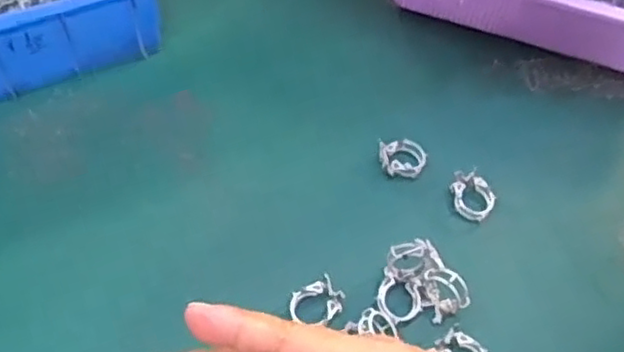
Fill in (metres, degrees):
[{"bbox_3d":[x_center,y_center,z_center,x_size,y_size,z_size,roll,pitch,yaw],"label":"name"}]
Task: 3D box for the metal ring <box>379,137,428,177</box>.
[{"bbox_3d":[0.061,-0.013,0.439,0.030,0.007,0.028,-12,59,-11],"label":"metal ring"}]

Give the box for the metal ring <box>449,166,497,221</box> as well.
[{"bbox_3d":[0.104,0.012,0.426,0.027,0.010,0.032,-7,59,-8],"label":"metal ring"}]

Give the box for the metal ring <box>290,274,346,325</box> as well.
[{"bbox_3d":[0.003,0.073,0.377,0.031,0.011,0.024,-24,63,-18],"label":"metal ring"}]

